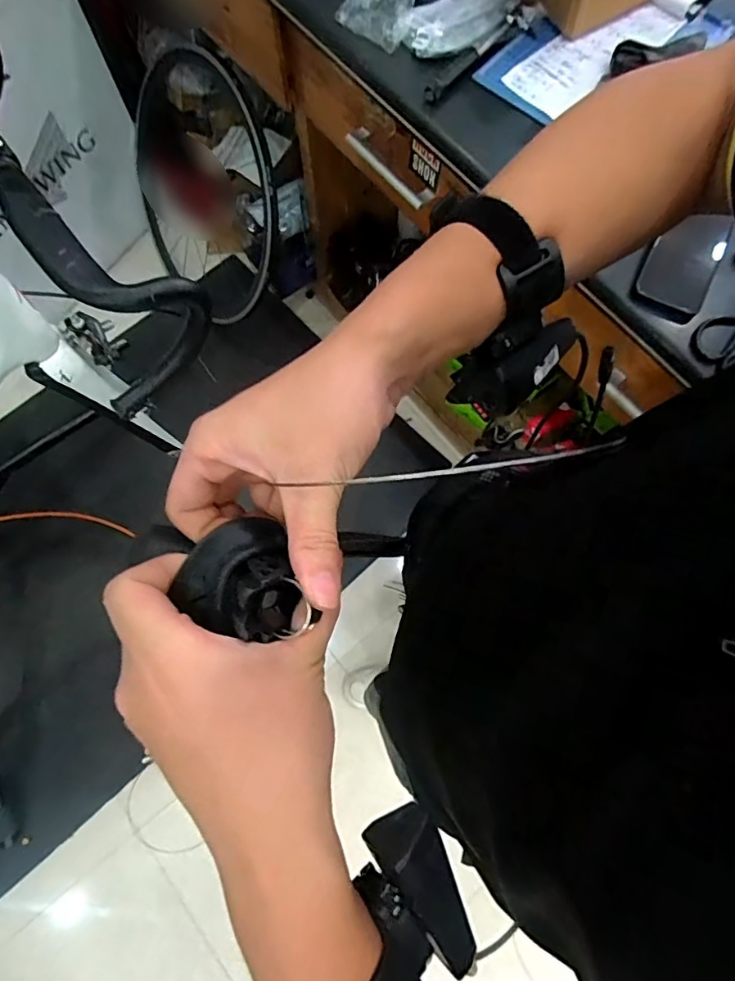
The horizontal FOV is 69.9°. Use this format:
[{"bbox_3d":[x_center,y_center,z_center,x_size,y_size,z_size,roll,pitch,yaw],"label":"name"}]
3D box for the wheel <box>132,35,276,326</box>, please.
[{"bbox_3d":[-0.462,-0.785,1.370,0.633,0.585,0.101,36,47,26],"label":"wheel"}]

